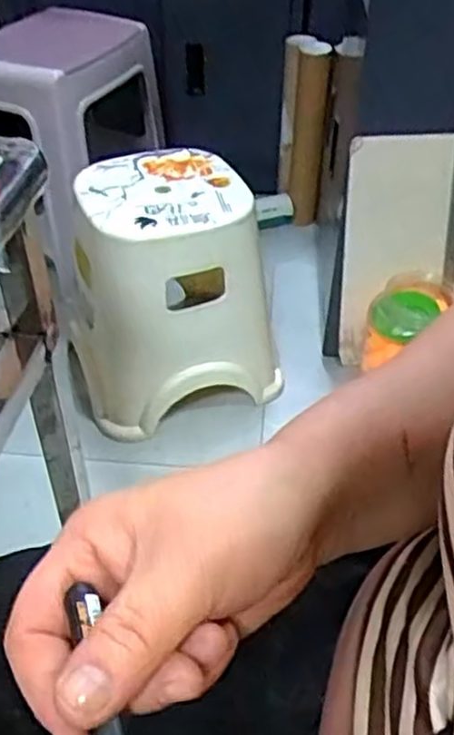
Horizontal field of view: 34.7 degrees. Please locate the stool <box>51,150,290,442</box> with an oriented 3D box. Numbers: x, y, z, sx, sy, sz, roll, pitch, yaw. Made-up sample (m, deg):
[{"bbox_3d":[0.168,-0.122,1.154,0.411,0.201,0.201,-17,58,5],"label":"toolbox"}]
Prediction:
[{"bbox_3d":[-0.112,-0.137,1.244,0.317,0.346,0.294,-16,45,-18],"label":"stool"}]

